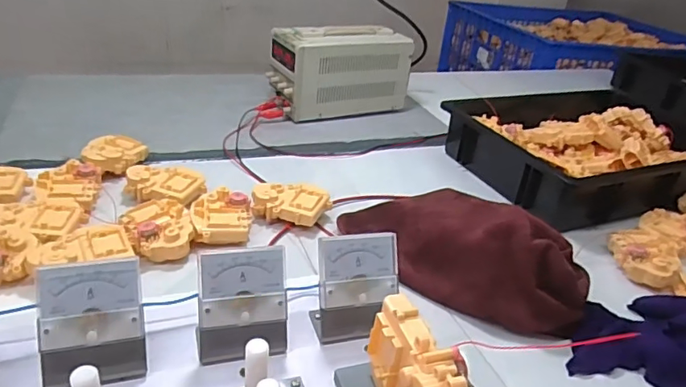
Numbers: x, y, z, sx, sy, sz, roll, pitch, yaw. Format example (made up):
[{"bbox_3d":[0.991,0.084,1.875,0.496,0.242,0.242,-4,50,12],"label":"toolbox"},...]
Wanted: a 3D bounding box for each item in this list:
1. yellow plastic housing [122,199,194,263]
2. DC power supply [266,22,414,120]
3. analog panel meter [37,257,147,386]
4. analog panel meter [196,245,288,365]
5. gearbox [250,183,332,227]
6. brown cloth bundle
[{"bbox_3d":[-0.212,0.040,0.592,0.066,0.024,0.097,-15,36,-35],"label":"yellow plastic housing"},{"bbox_3d":[-0.003,-0.235,1.021,0.272,0.171,0.100,-9,33,-26],"label":"DC power supply"},{"bbox_3d":[-0.169,0.089,0.348,0.063,0.075,0.041,-3,31,-17],"label":"analog panel meter"},{"bbox_3d":[-0.075,0.084,0.382,0.066,0.073,0.041,-2,31,-17],"label":"analog panel meter"},{"bbox_3d":[-0.068,0.012,0.671,0.096,0.028,0.060,12,30,8],"label":"gearbox"},{"bbox_3d":[0.138,0.053,0.603,0.292,0.098,0.137,30,36,34],"label":"brown cloth bundle"}]

